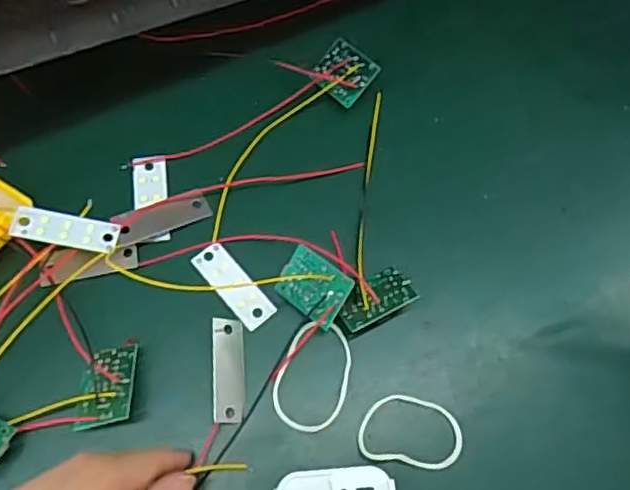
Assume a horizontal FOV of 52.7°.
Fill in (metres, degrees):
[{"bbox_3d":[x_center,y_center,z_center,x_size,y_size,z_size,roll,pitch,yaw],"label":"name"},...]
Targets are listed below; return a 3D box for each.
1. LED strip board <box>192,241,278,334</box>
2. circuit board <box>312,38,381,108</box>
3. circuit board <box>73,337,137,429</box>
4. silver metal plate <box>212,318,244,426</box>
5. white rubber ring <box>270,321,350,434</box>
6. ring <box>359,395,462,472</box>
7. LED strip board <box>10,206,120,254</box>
[{"bbox_3d":[-0.039,0.019,0.302,0.016,0.004,0.046,-38,74,-16],"label":"LED strip board"},{"bbox_3d":[0.016,-0.091,0.335,0.027,0.004,0.033,-47,61,5],"label":"circuit board"},{"bbox_3d":[-0.089,0.059,0.272,0.025,0.005,0.037,-11,52,5],"label":"circuit board"},{"bbox_3d":[-0.040,0.056,0.285,0.015,0.004,0.045,12,65,-34],"label":"silver metal plate"},{"bbox_3d":[0.000,0.058,0.285,0.032,0.008,0.048,23,73,2],"label":"white rubber ring"},{"bbox_3d":[0.043,0.082,0.280,0.045,0.004,0.030,9,68,1],"label":"ring"},{"bbox_3d":[-0.114,-0.007,0.292,0.045,0.004,0.016,11,60,-11],"label":"LED strip board"}]

